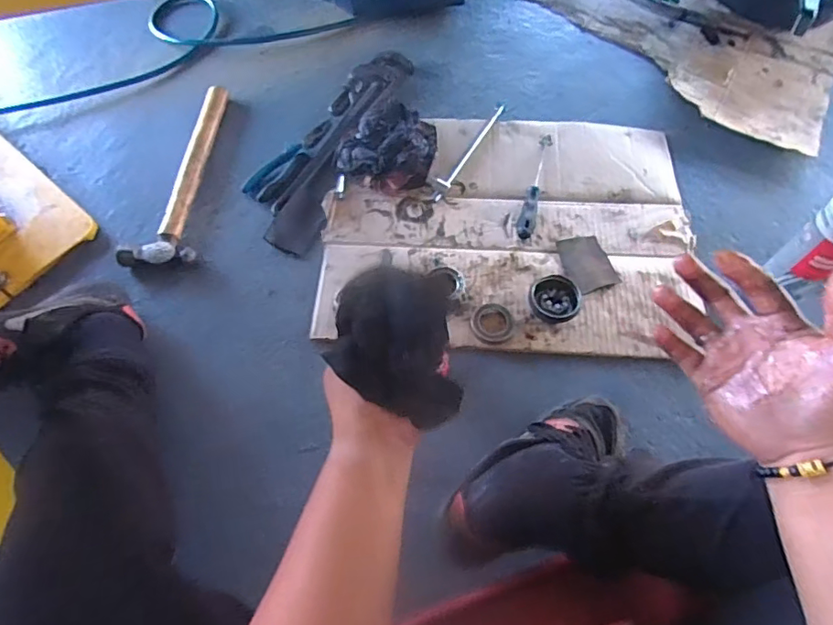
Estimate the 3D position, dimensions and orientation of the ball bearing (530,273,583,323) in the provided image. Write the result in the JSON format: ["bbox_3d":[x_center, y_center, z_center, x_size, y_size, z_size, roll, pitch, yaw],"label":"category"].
[{"bbox_3d":[0.199,-0.017,0.746,0.073,0.037,0.072,25,66,15],"label":"ball bearing"}]

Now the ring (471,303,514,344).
[{"bbox_3d":[0.110,0.014,0.754,0.060,0.011,0.060,-1,62,2],"label":"ring"}]

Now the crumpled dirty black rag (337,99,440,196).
[{"bbox_3d":[-0.041,-0.287,0.888,0.157,0.054,0.169,25,66,15],"label":"crumpled dirty black rag"}]

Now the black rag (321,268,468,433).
[{"bbox_3d":[-0.017,0.027,0.432,0.098,0.055,0.135,-4,62,1],"label":"black rag"}]

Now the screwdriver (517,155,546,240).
[{"bbox_3d":[0.193,-0.193,0.851,0.025,0.023,0.169,15,64,10],"label":"screwdriver"}]

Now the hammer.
[{"bbox_3d":[-0.415,-0.248,0.907,0.120,0.032,0.390,-2,62,2],"label":"hammer"}]

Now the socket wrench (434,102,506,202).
[{"bbox_3d":[0.093,-0.285,0.899,0.021,0.023,0.239,29,67,17],"label":"socket wrench"}]

